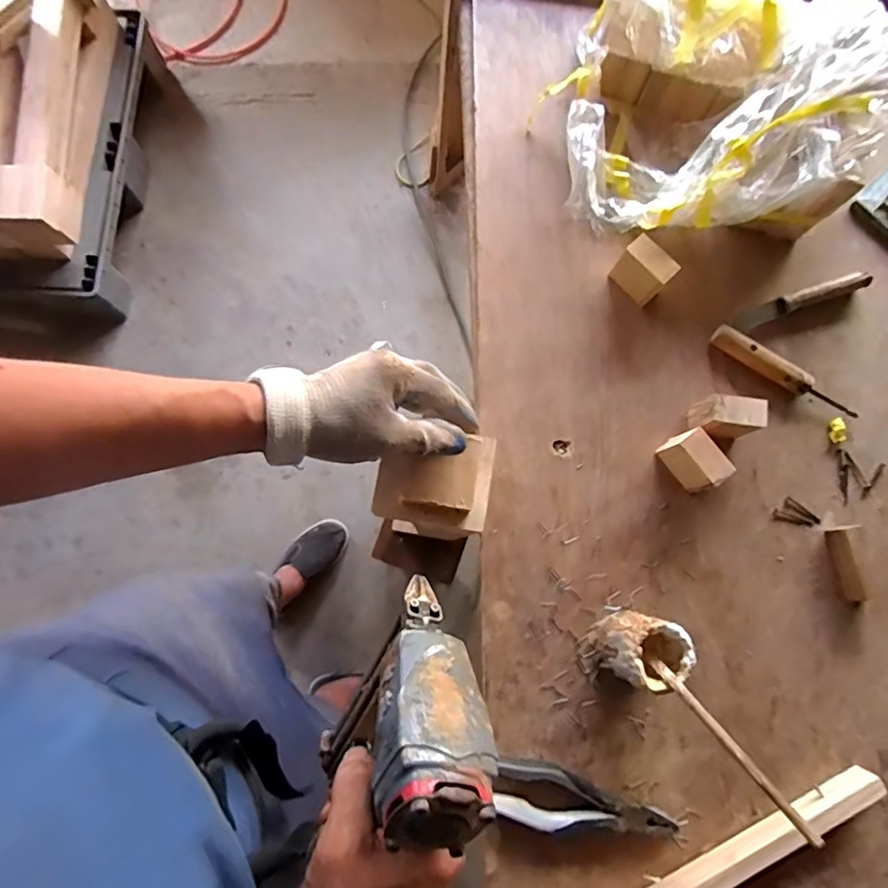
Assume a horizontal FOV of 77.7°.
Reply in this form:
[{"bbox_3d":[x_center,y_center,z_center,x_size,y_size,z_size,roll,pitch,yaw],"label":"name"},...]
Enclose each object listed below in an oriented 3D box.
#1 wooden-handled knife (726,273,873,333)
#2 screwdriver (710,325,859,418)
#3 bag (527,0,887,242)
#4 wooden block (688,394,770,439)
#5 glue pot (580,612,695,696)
[{"bbox_3d":[0.431,-0.174,0.669,0.175,0.025,0.022,-19,79,-5],"label":"wooden-handled knife"},{"bbox_3d":[0.401,-0.083,0.650,0.183,0.025,0.031,30,78,5],"label":"screwdriver"},{"bbox_3d":[0.313,-0.413,0.662,0.350,0.130,0.311,-1,77,-1],"label":"bag"},{"bbox_3d":[0.316,-0.031,0.617,0.061,0.060,0.032,9,77,1],"label":"wooden block"},{"bbox_3d":[0.189,0.202,0.547,0.079,0.088,0.063,13,77,2],"label":"glue pot"}]

